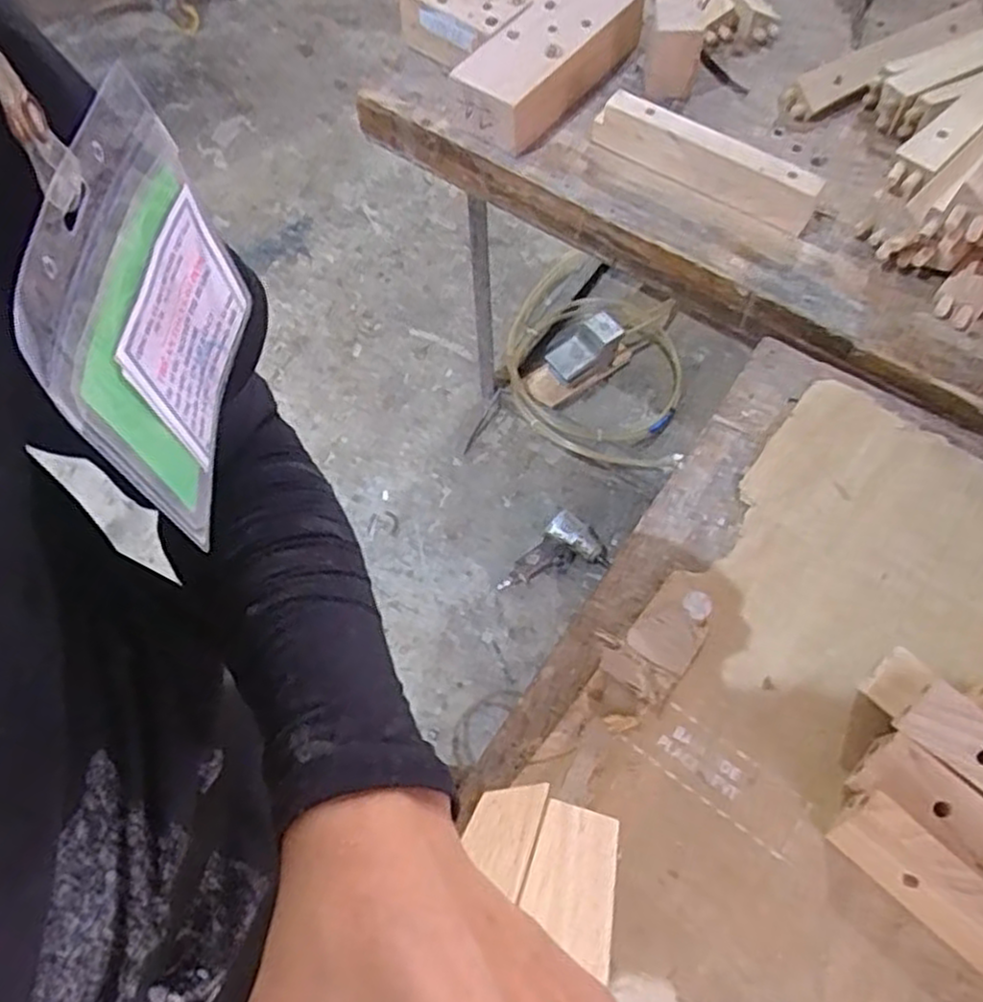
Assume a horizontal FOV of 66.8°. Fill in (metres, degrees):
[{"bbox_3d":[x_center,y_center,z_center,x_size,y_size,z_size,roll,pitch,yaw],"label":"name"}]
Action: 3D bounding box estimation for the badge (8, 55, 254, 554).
[{"bbox_3d":[-0.089,-0.049,0.198,0.005,0.083,0.096,-4,57,4],"label":"badge"}]

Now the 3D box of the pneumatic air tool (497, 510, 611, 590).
[{"bbox_3d":[0.120,0.121,1.407,0.125,0.041,0.193,39,71,18],"label":"pneumatic air tool"}]

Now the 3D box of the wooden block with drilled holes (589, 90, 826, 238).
[{"bbox_3d":[0.204,-0.332,0.721,0.227,0.050,0.026,32,69,16],"label":"wooden block with drilled holes"}]

